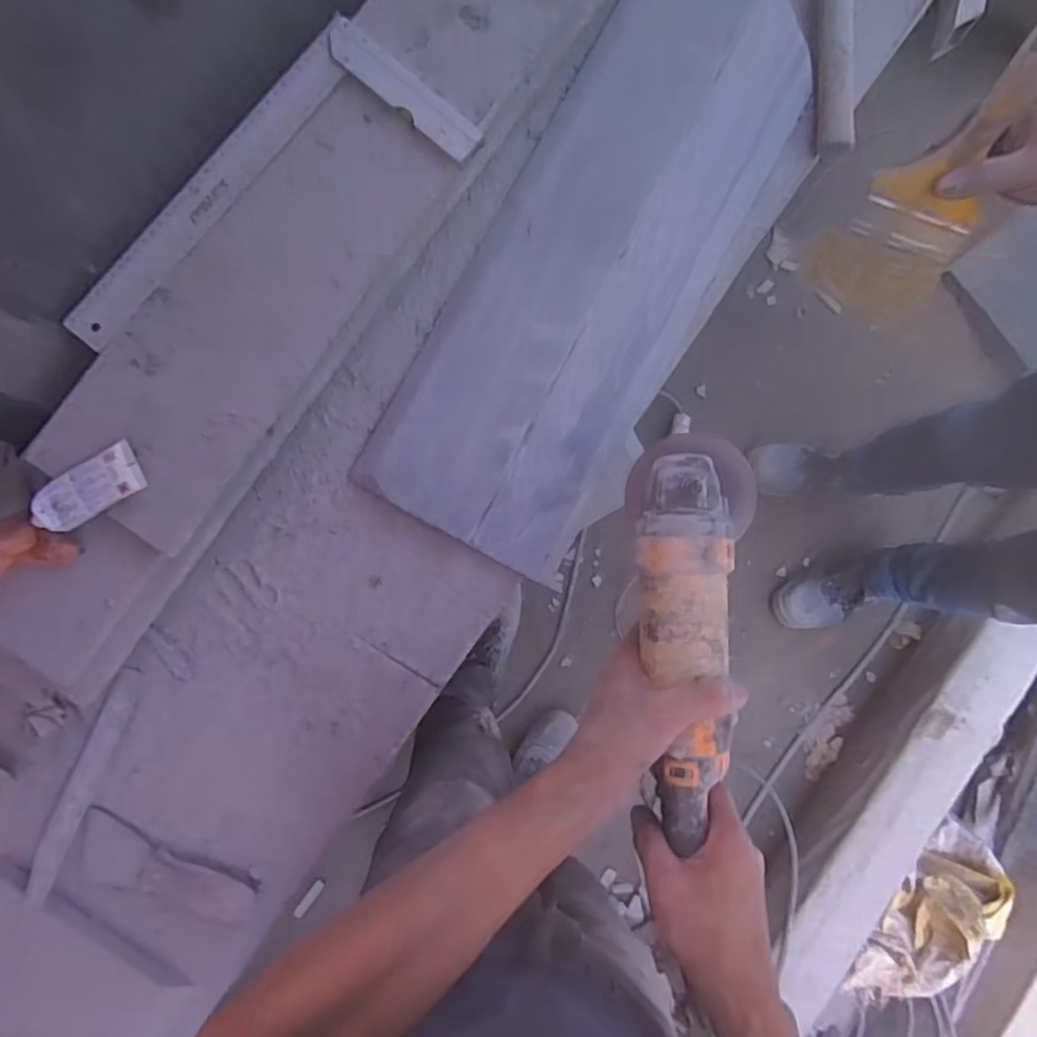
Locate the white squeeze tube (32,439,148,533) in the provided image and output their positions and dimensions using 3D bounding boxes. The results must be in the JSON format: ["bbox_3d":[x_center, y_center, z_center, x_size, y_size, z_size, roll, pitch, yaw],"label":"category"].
[{"bbox_3d":[-0.349,-0.020,0.509,0.090,0.017,0.042,-33,87,-2],"label":"white squeeze tube"}]

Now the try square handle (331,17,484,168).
[{"bbox_3d":[-0.102,-0.370,0.539,0.162,0.008,0.036,41,87,2],"label":"try square handle"}]

